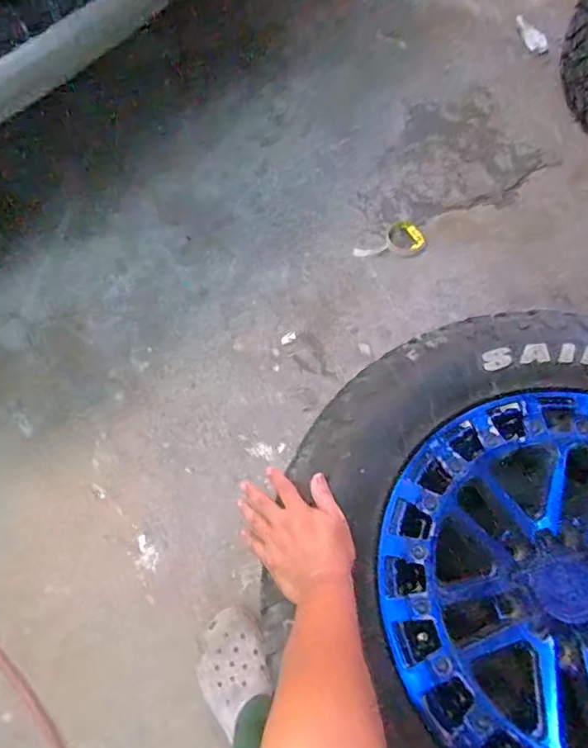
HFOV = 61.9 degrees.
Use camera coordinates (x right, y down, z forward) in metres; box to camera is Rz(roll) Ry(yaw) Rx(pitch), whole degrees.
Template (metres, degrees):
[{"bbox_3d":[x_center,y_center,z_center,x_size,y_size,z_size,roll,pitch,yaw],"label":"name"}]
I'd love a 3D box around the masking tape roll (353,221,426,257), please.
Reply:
[{"bbox_3d":[0.219,-0.284,1.092,0.148,0.021,0.095,-31,67,-11],"label":"masking tape roll"}]

